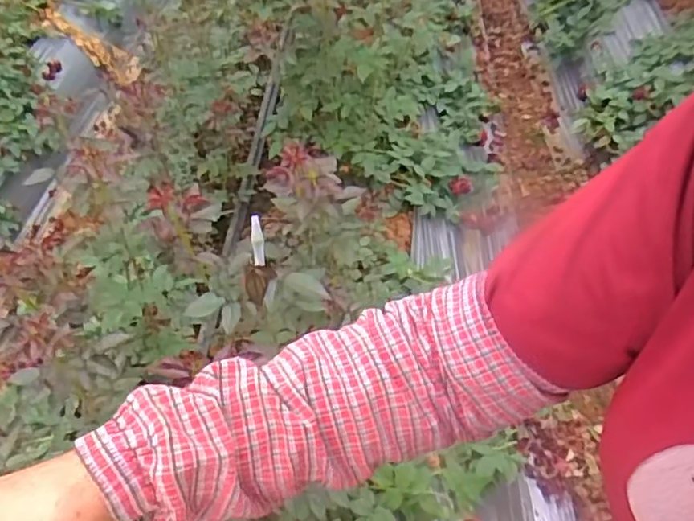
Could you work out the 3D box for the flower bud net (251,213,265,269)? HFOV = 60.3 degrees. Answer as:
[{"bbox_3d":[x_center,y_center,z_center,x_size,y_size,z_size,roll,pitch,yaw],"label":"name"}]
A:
[{"bbox_3d":[-0.102,-0.022,0.680,0.015,0.061,0.011,4,28,11],"label":"flower bud net"}]

